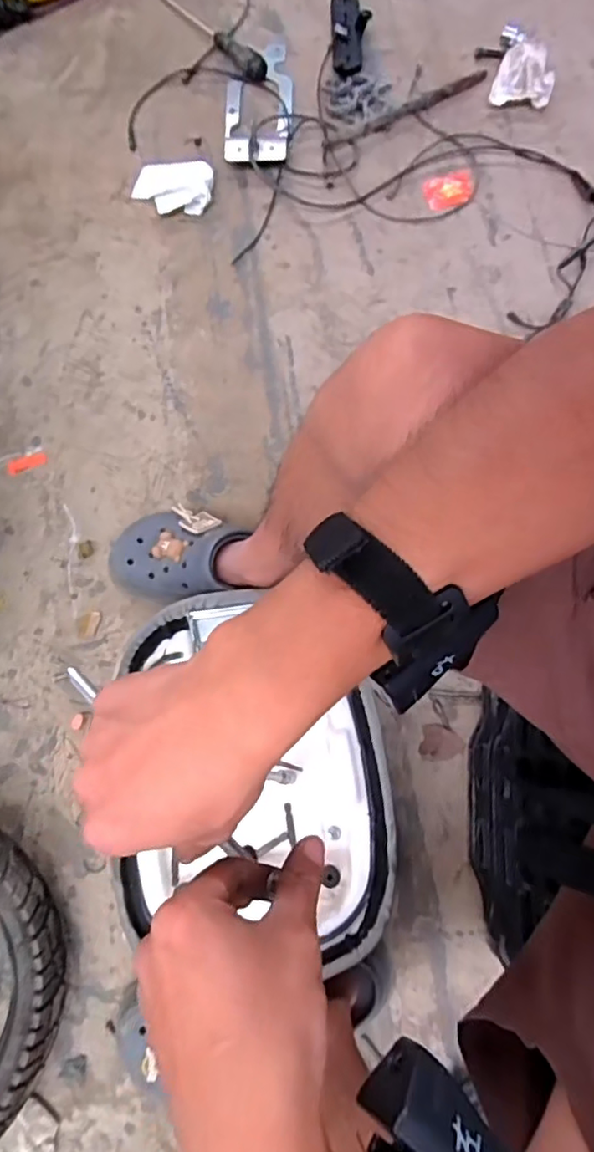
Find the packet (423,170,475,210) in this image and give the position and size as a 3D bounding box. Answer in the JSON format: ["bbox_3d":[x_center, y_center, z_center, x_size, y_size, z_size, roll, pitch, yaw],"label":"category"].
[{"bbox_3d":[0.230,-0.582,0.887,0.077,0.009,0.056,-15,76,-3],"label":"packet"}]

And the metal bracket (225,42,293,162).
[{"bbox_3d":[-0.060,-0.731,0.901,0.103,0.032,0.243,2,76,1],"label":"metal bracket"}]

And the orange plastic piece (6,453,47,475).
[{"bbox_3d":[-0.354,-0.149,0.772,0.052,0.004,0.020,-18,76,-4],"label":"orange plastic piece"}]

